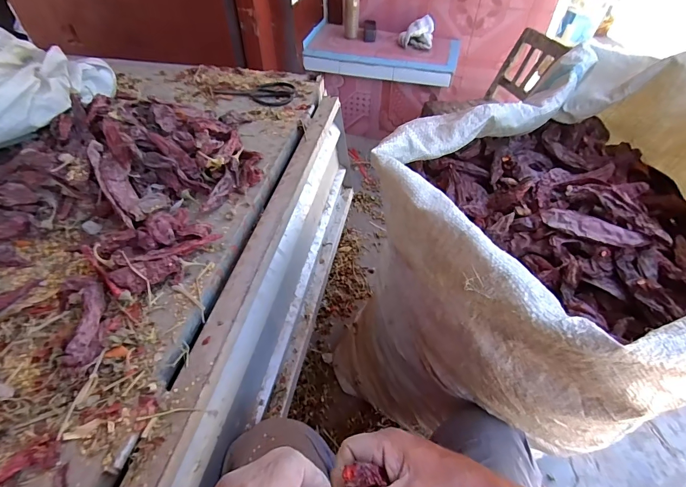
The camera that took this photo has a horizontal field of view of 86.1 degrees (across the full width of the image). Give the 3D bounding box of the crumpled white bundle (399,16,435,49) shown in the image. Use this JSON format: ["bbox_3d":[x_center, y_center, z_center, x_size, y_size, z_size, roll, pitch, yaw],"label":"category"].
[{"bbox_3d":[0.292,-0.838,1.457,0.135,0.099,0.049,10,48,7],"label":"crumpled white bundle"}]

